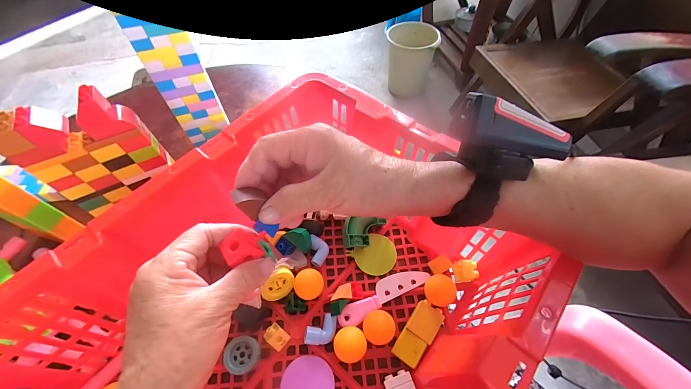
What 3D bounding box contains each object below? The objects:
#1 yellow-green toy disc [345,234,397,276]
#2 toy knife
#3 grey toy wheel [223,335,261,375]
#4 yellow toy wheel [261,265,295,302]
[{"bbox_3d":[0.042,0.084,0.407,0.058,0.008,0.055,-1,56,2],"label":"yellow-green toy disc"},{"bbox_3d":[0.047,0.125,0.367,0.123,0.008,0.030,-26,58,-14],"label":"toy knife"},{"bbox_3d":[-0.118,0.184,0.334,0.035,0.017,0.037,-1,56,2],"label":"grey toy wheel"},{"bbox_3d":[-0.084,0.114,0.364,0.041,0.042,0.017,-29,28,-9],"label":"yellow toy wheel"}]

